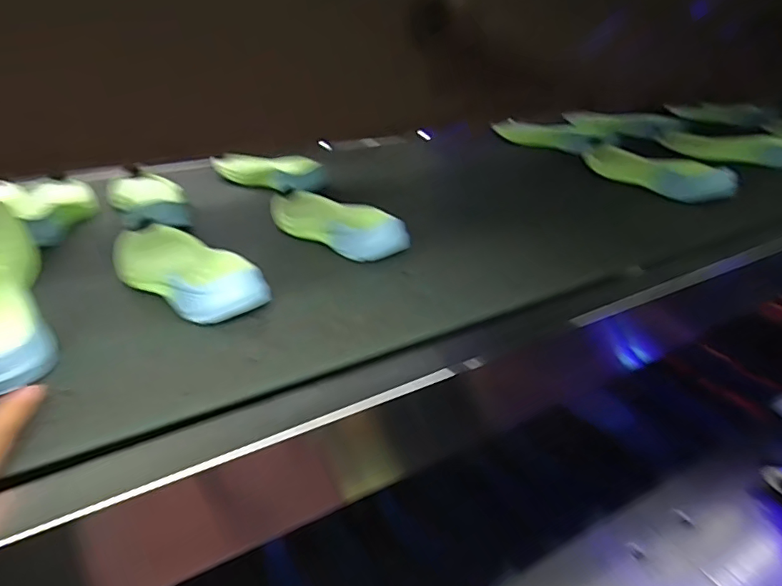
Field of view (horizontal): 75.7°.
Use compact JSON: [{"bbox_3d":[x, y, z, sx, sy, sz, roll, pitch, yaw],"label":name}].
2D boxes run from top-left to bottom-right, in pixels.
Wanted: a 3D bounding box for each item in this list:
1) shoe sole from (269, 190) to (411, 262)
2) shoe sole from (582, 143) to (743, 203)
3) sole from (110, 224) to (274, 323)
[{"bbox_3d":[-0.087,-0.102,0.659,0.083,0.035,0.241,-24,39,-34],"label":"shoe sole"},{"bbox_3d":[0.499,-0.213,0.933,0.035,0.102,0.297,-45,34,-3],"label":"shoe sole"},{"bbox_3d":[-0.229,-0.030,0.537,0.091,0.034,0.231,-25,39,-34],"label":"sole"}]

